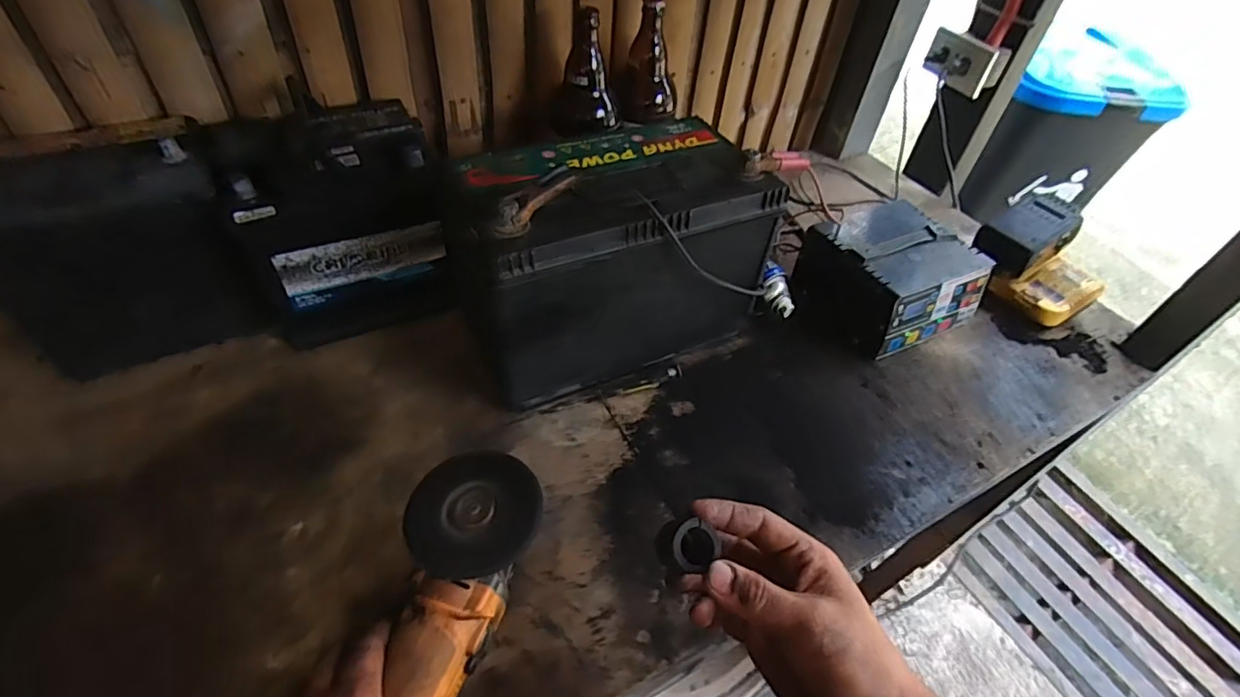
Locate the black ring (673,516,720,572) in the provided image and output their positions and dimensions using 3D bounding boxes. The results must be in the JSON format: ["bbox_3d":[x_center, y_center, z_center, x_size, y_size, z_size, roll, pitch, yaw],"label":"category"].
[{"bbox_3d":[0.043,0.111,0.321,0.026,0.010,0.027,3,46,-3],"label":"black ring"}]

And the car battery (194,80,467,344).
[{"bbox_3d":[-0.306,-0.143,0.638,0.197,0.194,0.178,-15,49,-19],"label":"car battery"}]

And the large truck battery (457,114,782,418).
[{"bbox_3d":[-0.005,-0.097,0.606,0.298,0.219,0.175,-16,50,-20],"label":"large truck battery"}]

